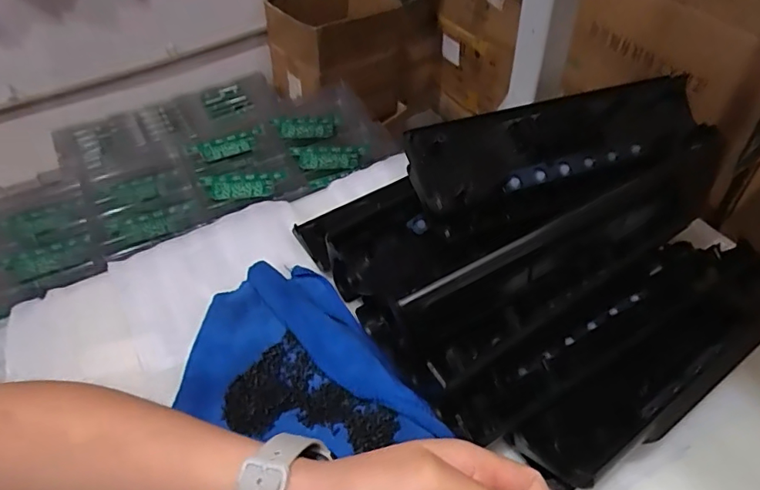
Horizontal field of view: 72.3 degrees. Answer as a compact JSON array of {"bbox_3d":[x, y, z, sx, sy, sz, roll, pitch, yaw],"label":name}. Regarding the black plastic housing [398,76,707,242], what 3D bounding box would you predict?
[{"bbox_3d":[0.135,-0.077,0.379,0.247,0.042,0.076,-19,49,-14],"label":"black plastic housing"}]

